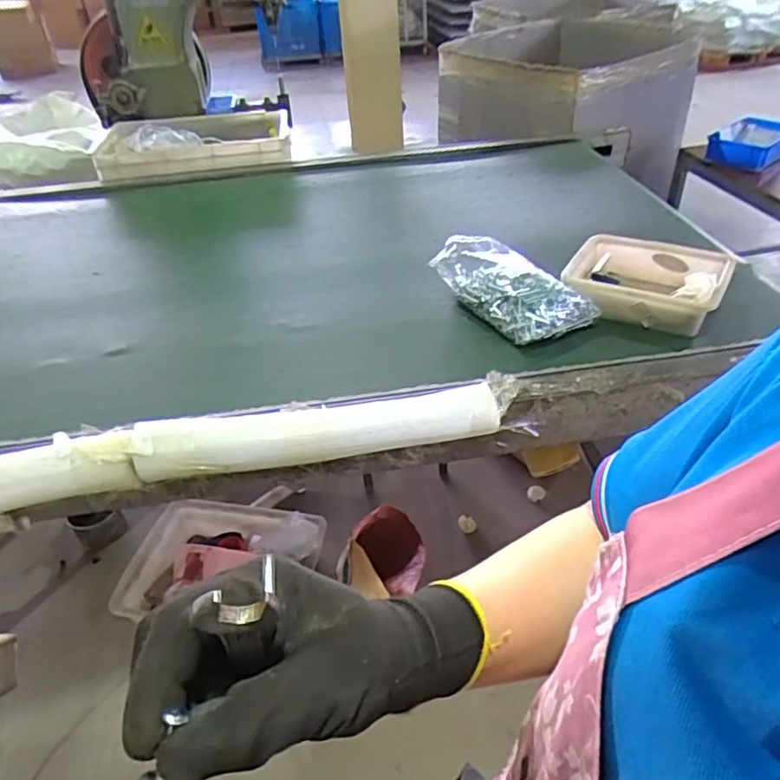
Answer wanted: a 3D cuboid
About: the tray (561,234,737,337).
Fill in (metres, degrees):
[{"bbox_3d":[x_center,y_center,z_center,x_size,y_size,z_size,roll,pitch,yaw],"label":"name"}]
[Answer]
[{"bbox_3d":[0.414,-0.176,0.997,0.233,0.085,0.184,22,43,24],"label":"tray"}]

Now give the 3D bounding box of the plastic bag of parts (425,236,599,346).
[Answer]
[{"bbox_3d":[0.192,-0.165,1.013,0.140,0.089,0.278,-30,48,-33],"label":"plastic bag of parts"}]

